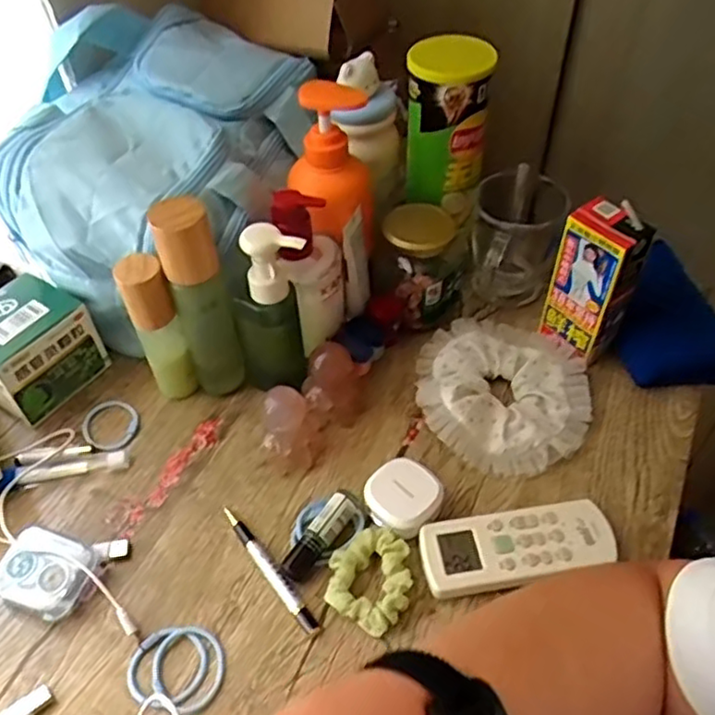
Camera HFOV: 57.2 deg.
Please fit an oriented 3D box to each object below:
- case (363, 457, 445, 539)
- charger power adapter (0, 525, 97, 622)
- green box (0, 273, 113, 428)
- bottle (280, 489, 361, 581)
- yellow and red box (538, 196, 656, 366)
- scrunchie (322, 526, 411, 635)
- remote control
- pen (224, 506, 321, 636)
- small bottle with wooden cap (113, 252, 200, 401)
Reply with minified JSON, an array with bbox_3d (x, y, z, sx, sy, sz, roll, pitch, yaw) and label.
[{"bbox_3d":[0.032,0.101,0.472,0.051,0.024,0.050,28,55,25],"label":"case"},{"bbox_3d":[-0.213,0.147,0.447,0.059,0.025,0.050,17,51,17],"label":"charger power adapter"},{"bbox_3d":[-0.276,-0.007,0.550,0.079,0.080,0.096,29,55,25],"label":"green box"},{"bbox_3d":[-0.025,0.124,0.461,0.019,0.024,0.073,30,56,26],"label":"bottle"},{"bbox_3d":[0.193,-0.060,0.538,0.043,0.131,0.061,-27,52,-20],"label":"yellow and red box"},{"bbox_3d":[0.010,0.148,0.443,0.057,0.021,0.063,25,54,23],"label":"scrunchie"},{"bbox_3d":[0.108,0.130,0.449,0.128,0.018,0.050,-8,48,-5],"label":"remote control"},{"bbox_3d":[-0.062,0.145,0.454,0.011,0.012,0.111,-32,54,-23],"label":"pen"},{"bbox_3d":[-0.155,-0.018,0.520,0.033,0.140,0.033,-28,53,-21],"label":"small bottle with wooden cap"}]

